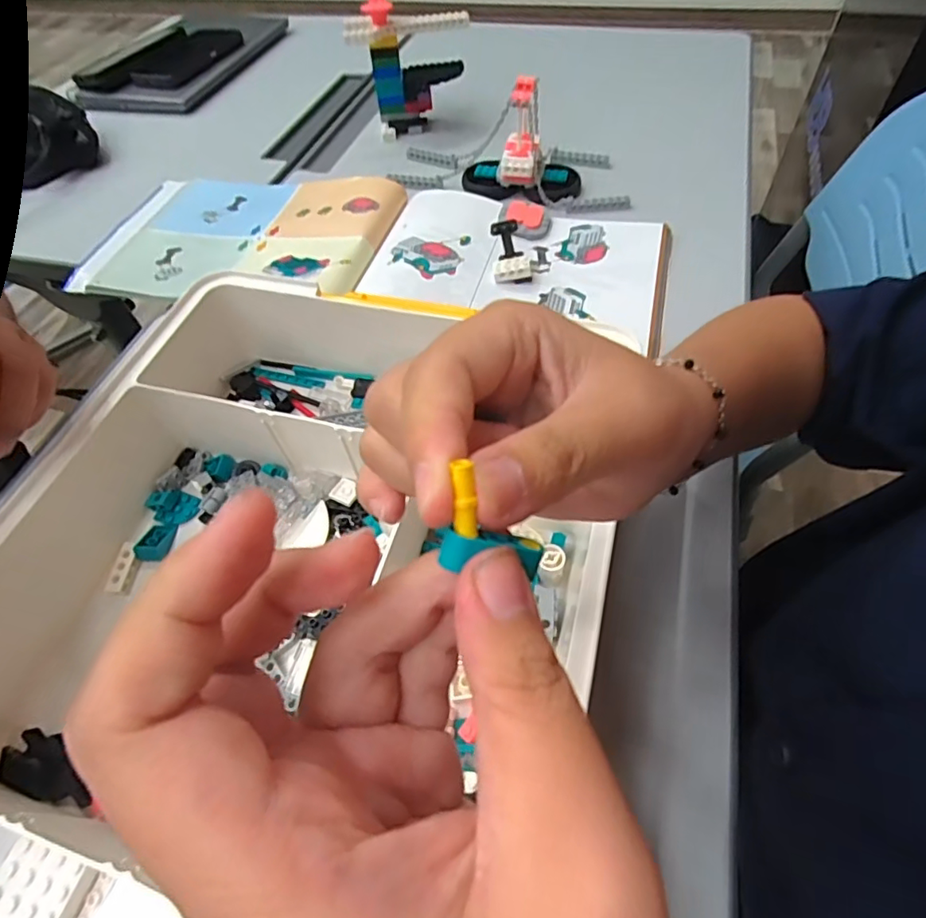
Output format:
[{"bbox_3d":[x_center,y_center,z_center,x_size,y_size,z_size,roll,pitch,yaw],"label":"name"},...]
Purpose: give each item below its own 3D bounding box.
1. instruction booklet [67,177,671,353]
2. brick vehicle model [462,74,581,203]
[{"bbox_3d":[-0.088,-0.206,0.508,0.532,0.027,0.177,9,55,10],"label":"instruction booklet"},{"bbox_3d":[0.058,-0.312,0.530,0.119,0.087,0.074,7,57,8],"label":"brick vehicle model"}]

